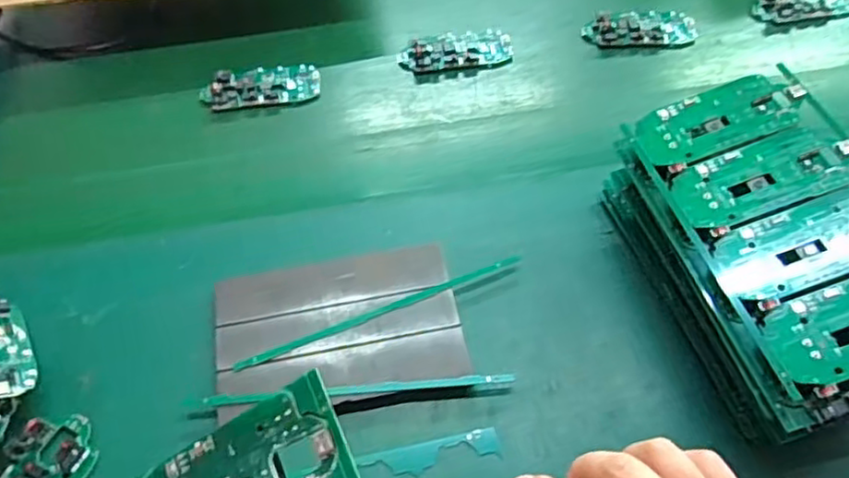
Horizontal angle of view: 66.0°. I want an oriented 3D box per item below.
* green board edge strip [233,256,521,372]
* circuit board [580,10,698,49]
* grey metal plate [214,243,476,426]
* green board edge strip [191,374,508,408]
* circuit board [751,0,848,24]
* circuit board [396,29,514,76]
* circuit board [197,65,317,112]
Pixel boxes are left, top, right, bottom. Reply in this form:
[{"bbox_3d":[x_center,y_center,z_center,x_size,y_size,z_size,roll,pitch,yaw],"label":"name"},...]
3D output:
[{"bbox_3d":[-0.025,0.044,0.411,0.188,0.004,0.007,-20,55,-14],"label":"green board edge strip"},{"bbox_3d":[0.195,-0.189,0.593,0.097,0.010,0.048,-2,53,-1],"label":"circuit board"},{"bbox_3d":[-0.053,0.055,0.410,0.148,0.015,0.094,-9,54,-6],"label":"grey metal plate"},{"bbox_3d":[-0.044,0.087,0.380,0.192,0.007,0.010,-4,53,-2],"label":"green board edge strip"},{"bbox_3d":[0.353,-0.219,0.607,0.099,0.018,0.042,-9,54,-6],"label":"circuit board"},{"bbox_3d":[0.027,-0.166,0.580,0.099,0.009,0.044,-9,54,-6],"label":"circuit board"},{"bbox_3d":[-0.139,-0.133,0.555,0.098,0.010,0.044,-6,53,-4],"label":"circuit board"}]

